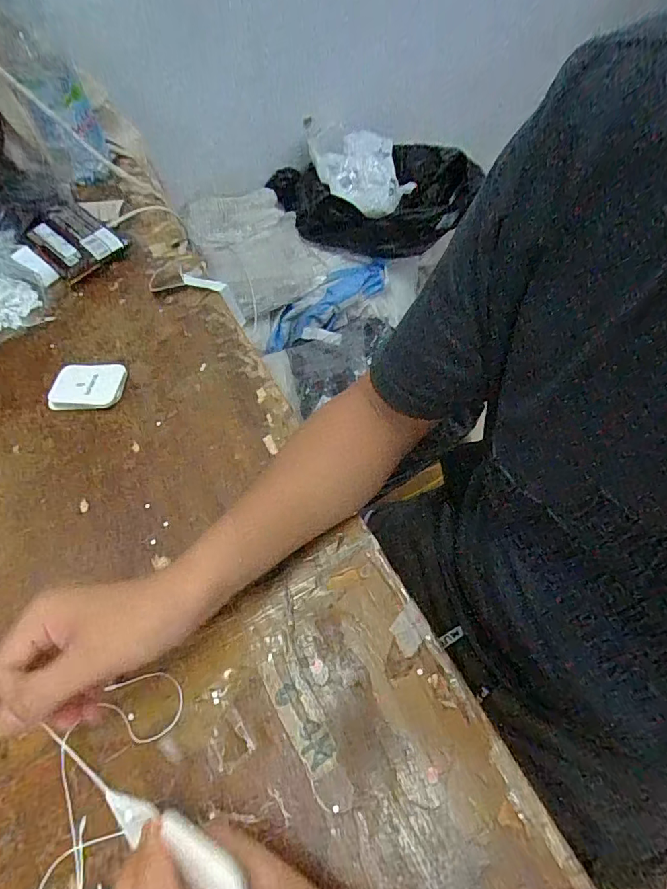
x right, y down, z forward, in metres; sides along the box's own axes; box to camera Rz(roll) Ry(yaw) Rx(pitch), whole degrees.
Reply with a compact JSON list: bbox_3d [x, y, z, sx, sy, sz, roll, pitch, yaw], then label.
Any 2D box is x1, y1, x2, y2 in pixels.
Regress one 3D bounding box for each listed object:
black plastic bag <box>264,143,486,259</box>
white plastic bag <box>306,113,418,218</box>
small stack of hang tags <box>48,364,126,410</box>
[{"bbox_3d":[0.076,-0.654,1.197,0.557,0.167,0.368,4,57,6],"label":"black plastic bag"},{"bbox_3d":[0.065,-0.731,1.219,0.221,0.124,0.312,-13,57,-5],"label":"white plastic bag"},{"bbox_3d":[-0.259,-0.062,0.498,0.071,0.017,0.051,-4,57,1],"label":"small stack of hang tags"}]

